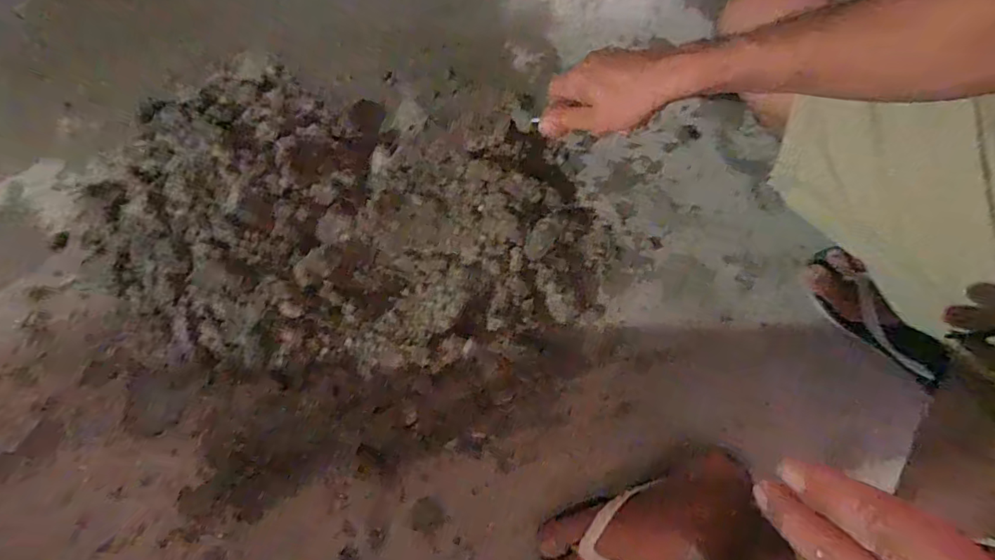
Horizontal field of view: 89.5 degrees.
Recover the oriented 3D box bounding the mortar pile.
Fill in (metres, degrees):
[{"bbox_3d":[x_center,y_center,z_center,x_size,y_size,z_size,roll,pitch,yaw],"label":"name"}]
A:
[{"bbox_3d":[-0.195,-0.081,0.645,0.671,0.080,0.431,11,79,1],"label":"mortar pile"}]

